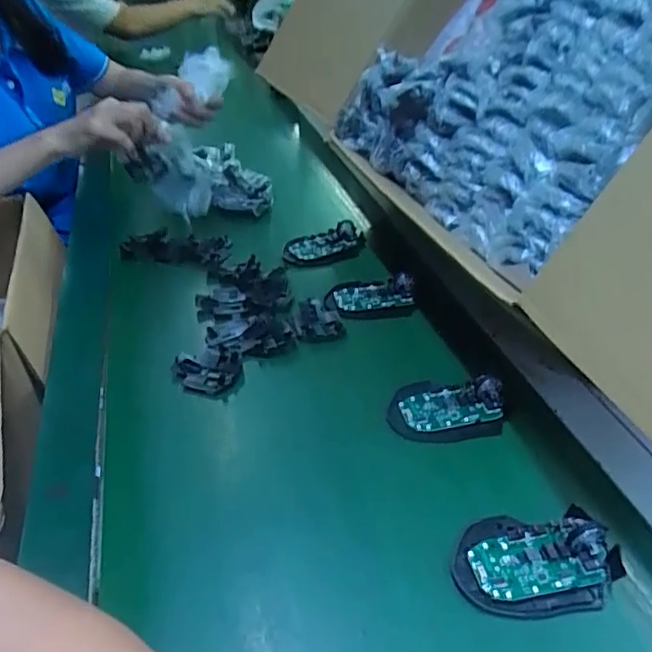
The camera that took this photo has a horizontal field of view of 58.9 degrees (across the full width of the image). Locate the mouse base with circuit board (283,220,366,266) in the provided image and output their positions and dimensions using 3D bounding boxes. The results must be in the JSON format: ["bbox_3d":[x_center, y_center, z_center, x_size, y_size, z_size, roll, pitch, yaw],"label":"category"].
[{"bbox_3d":[-0.002,-0.112,0.775,0.107,0.029,0.056,-23,43,-23],"label":"mouse base with circuit board"}]

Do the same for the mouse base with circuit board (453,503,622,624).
[{"bbox_3d":[0.149,0.165,0.409,0.115,0.018,0.072,-2,36,-2],"label":"mouse base with circuit board"}]

